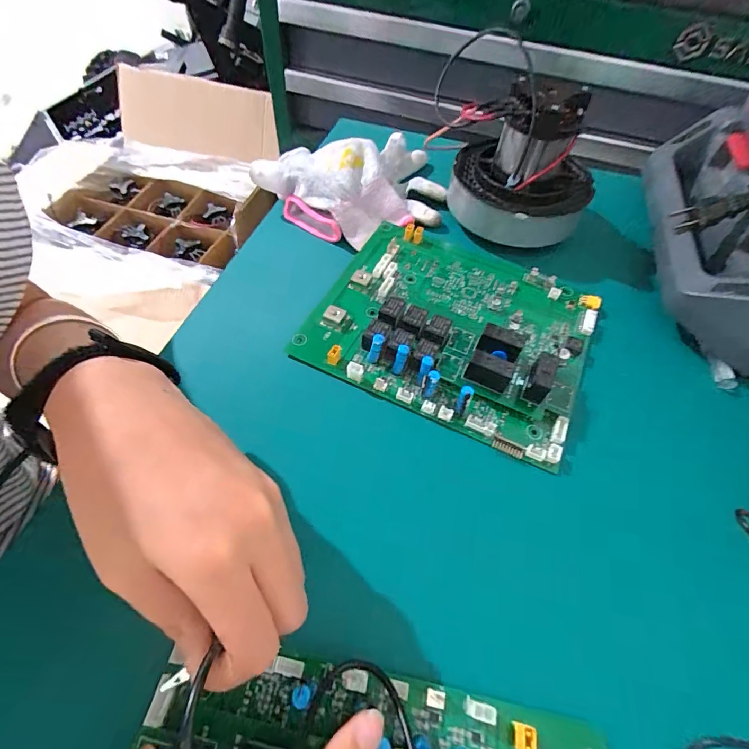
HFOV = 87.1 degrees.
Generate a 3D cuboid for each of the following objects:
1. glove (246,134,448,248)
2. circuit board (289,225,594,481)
[{"bbox_3d":[-0.010,-0.182,0.376,0.184,0.042,0.110,-22,62,-17],"label":"glove"},{"bbox_3d":[0.060,-0.045,0.300,0.199,0.031,0.164,24,59,11],"label":"circuit board"}]

